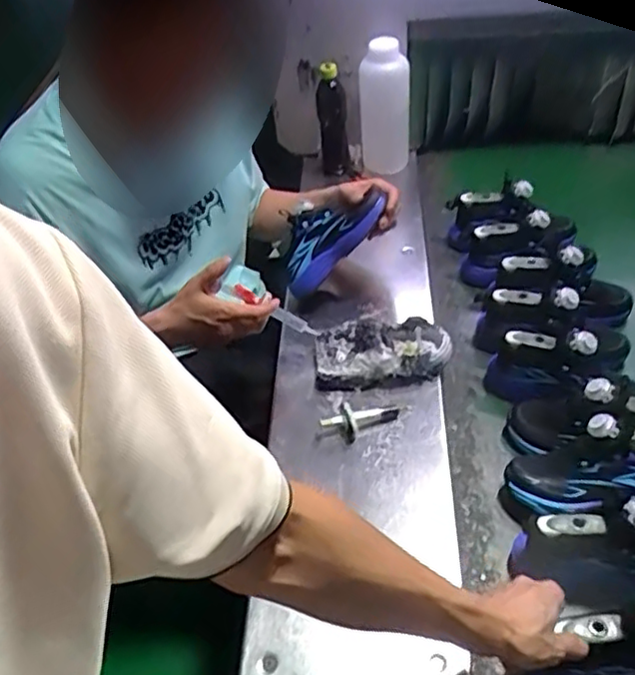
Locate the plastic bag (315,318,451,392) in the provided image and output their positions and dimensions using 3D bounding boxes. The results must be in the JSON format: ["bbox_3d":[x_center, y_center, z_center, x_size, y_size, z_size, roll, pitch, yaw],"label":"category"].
[{"bbox_3d":[0.094,0.019,0.937,0.195,0.051,0.111,-3,46,4],"label":"plastic bag"}]

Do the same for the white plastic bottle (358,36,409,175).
[{"bbox_3d":[0.133,-0.447,1.261,0.100,0.248,0.073,-3,46,4],"label":"white plastic bottle"}]

